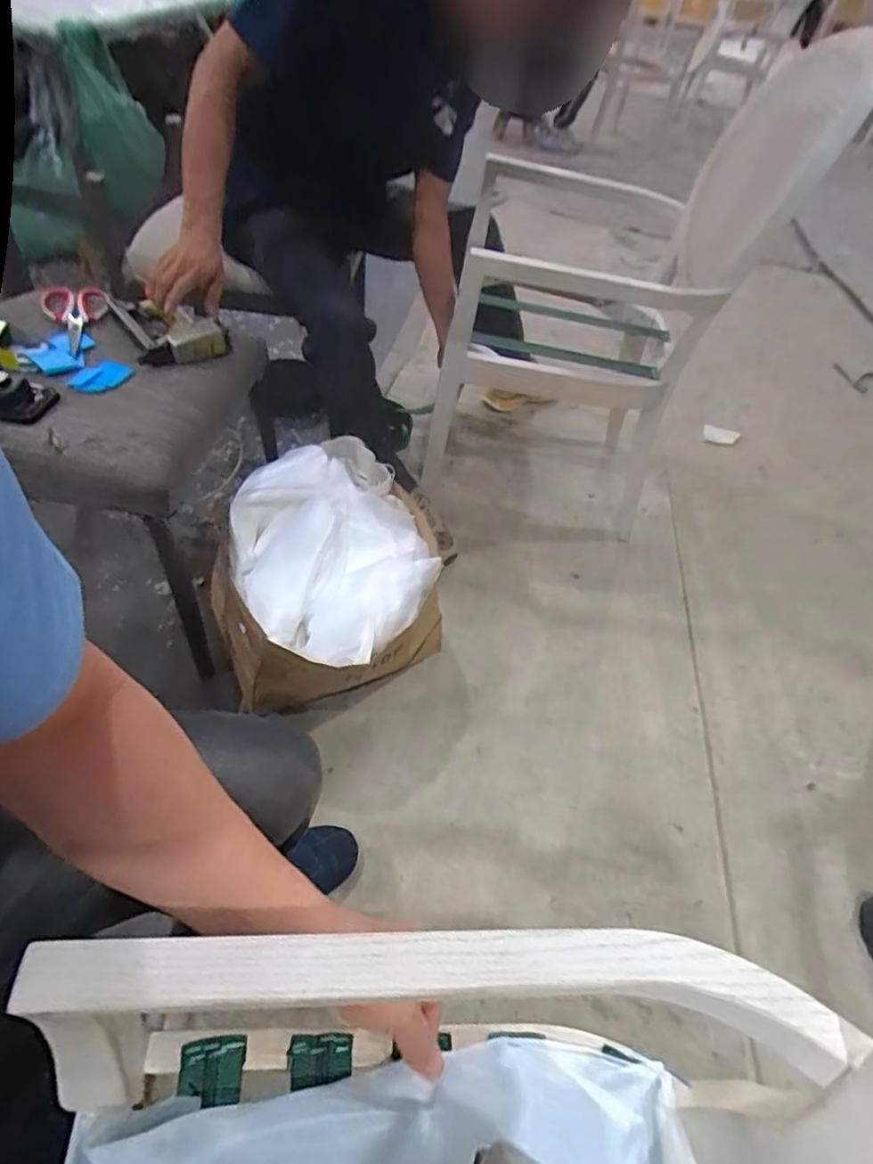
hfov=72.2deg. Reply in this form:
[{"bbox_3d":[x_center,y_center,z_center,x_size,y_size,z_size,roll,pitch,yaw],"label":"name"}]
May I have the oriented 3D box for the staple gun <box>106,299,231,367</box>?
[{"bbox_3d":[-0.438,-0.419,0.987,0.147,0.035,0.181,-18,55,-25],"label":"staple gun"}]

